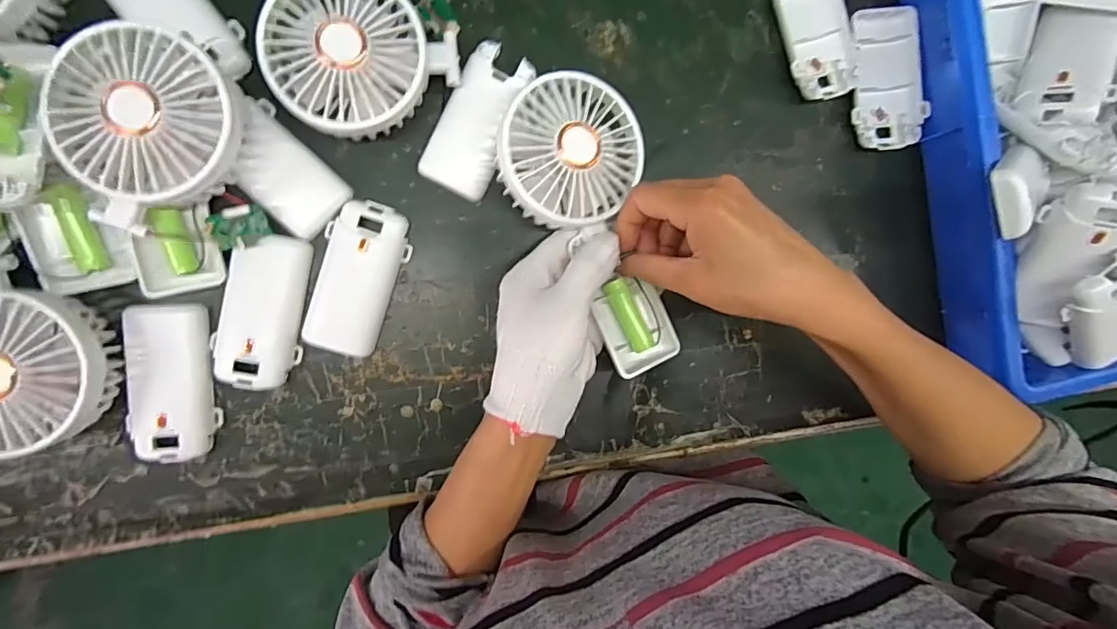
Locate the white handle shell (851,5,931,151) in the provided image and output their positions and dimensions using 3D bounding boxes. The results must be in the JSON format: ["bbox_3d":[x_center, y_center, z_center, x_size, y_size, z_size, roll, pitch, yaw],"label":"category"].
[{"bbox_3d":[0.229,-0.165,0.372,0.048,0.016,0.095,-6,93,-8],"label":"white handle shell"}]

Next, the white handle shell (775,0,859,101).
[{"bbox_3d":[0.174,-0.197,0.364,0.048,0.014,0.098,-16,94,-7],"label":"white handle shell"}]

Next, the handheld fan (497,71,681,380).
[{"bbox_3d":[0.023,-0.051,0.326,0.087,0.037,0.181,-23,103,-6],"label":"handheld fan"}]

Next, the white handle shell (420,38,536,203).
[{"bbox_3d":[-0.050,-0.121,0.335,0.043,0.019,0.091,27,88,-8],"label":"white handle shell"}]

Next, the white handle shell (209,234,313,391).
[{"bbox_3d":[-0.181,-0.001,0.320,0.047,0.011,0.092,6,91,-8],"label":"white handle shell"}]

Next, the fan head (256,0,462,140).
[{"bbox_3d":[-0.119,-0.147,0.308,0.091,0.044,0.094,39,87,-7],"label":"fan head"}]

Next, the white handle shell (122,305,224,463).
[{"bbox_3d":[-0.234,0.042,0.321,0.045,0.015,0.093,1,92,-8],"label":"white handle shell"}]

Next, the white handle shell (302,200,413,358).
[{"bbox_3d":[-0.125,-0.022,0.331,0.048,0.016,0.094,13,90,-8],"label":"white handle shell"}]

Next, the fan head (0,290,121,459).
[{"bbox_3d":[-0.293,0.030,0.290,0.084,0.050,0.081,0,92,-8],"label":"fan head"}]

